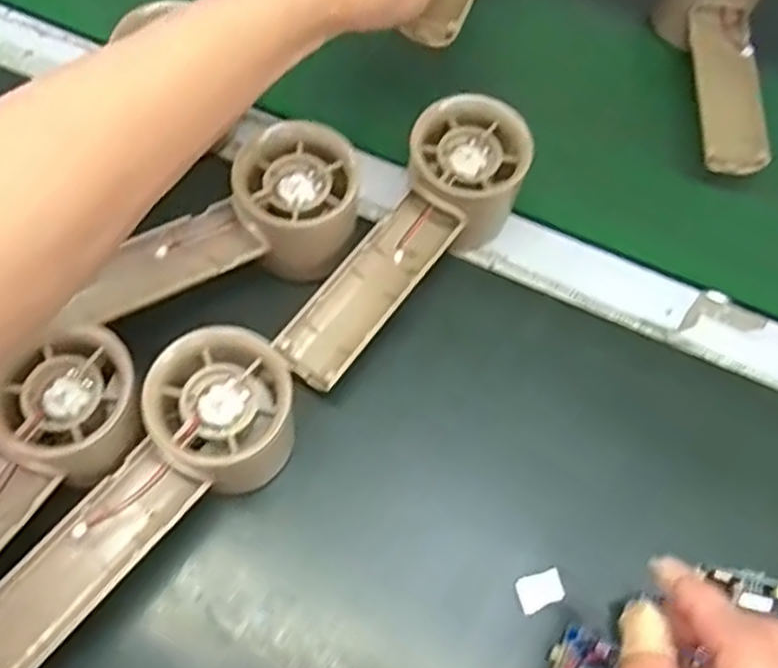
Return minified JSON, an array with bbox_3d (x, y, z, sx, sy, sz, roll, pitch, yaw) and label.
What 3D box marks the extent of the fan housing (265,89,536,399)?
[{"bbox_3d":[0.010,-0.040,0.363,0.056,0.049,0.155,29,69,9],"label":"fan housing"}]

